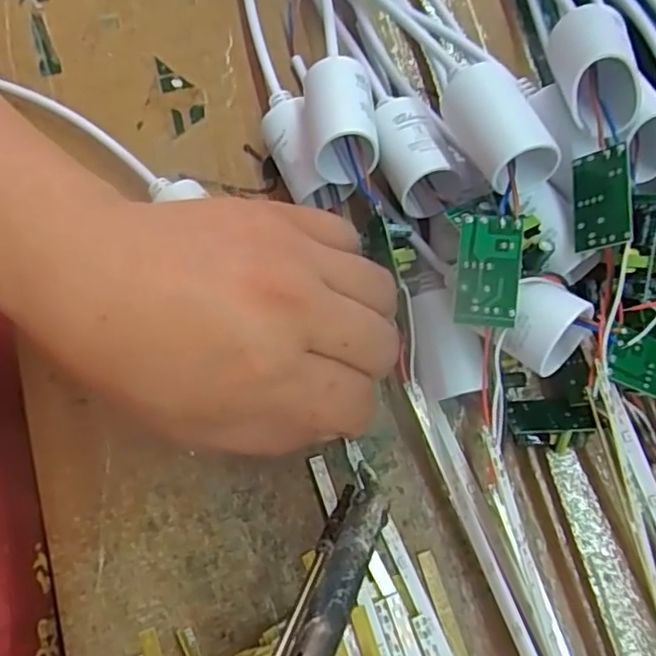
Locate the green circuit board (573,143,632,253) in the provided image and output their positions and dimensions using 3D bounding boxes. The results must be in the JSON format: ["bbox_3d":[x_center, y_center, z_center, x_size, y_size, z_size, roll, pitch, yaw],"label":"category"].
[{"bbox_3d":[0.094,-0.044,0.219,0.004,0.020,0.034,11,75,-38],"label":"green circuit board"}]

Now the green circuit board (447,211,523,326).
[{"bbox_3d":[0.054,-0.020,0.219,0.022,0.009,0.038,5,80,1],"label":"green circuit board"}]

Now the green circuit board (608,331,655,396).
[{"bbox_3d":[0.120,0.015,0.234,0.036,0.006,0.019,21,87,-11],"label":"green circuit board"}]

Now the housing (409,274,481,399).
[{"bbox_3d":[0.047,0.005,0.263,0.024,0.029,0.049,-5,77,-1],"label":"housing"}]

